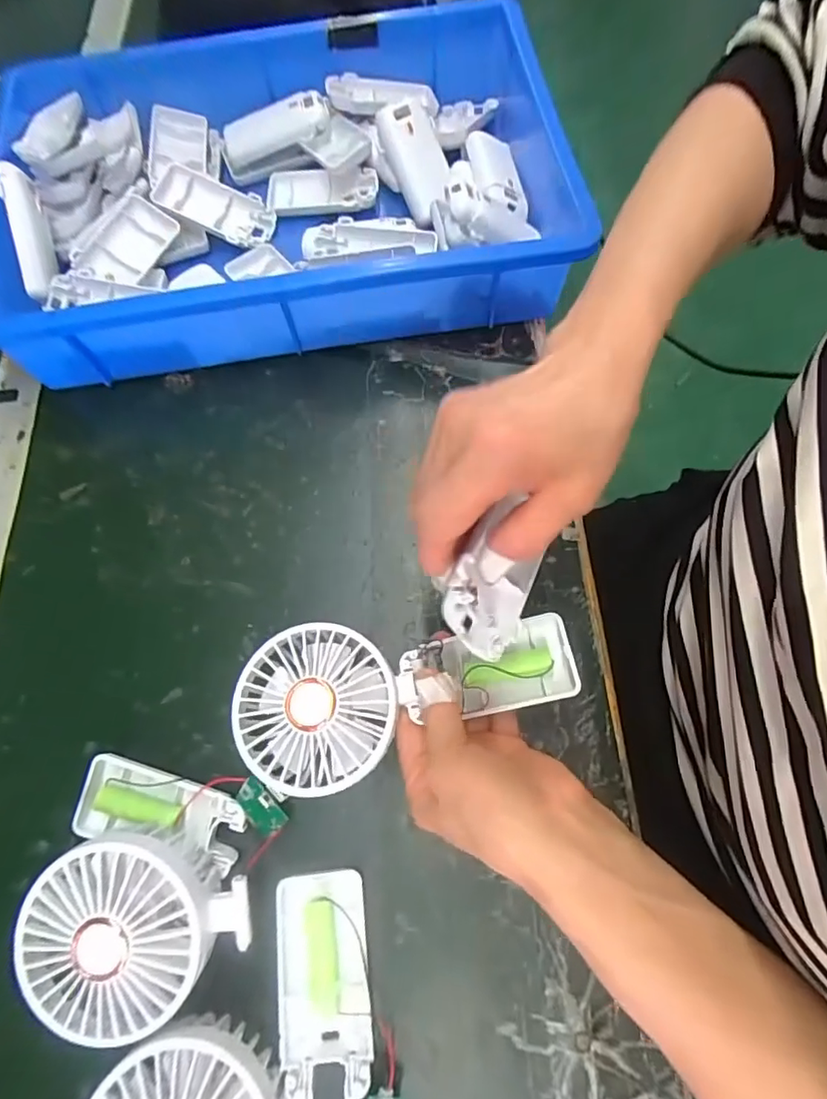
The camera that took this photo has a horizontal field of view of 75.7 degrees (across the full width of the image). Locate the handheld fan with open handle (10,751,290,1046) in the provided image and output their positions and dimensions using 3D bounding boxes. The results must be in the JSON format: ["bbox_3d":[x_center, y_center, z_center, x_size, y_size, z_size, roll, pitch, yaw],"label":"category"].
[{"bbox_3d":[-0.133,0.172,0.270,0.115,0.057,0.111,5,71,4],"label":"handheld fan with open handle"}]

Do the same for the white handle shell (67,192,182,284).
[{"bbox_3d":[-0.225,-0.241,0.430,0.045,0.015,0.082,37,79,-11],"label":"white handle shell"}]

